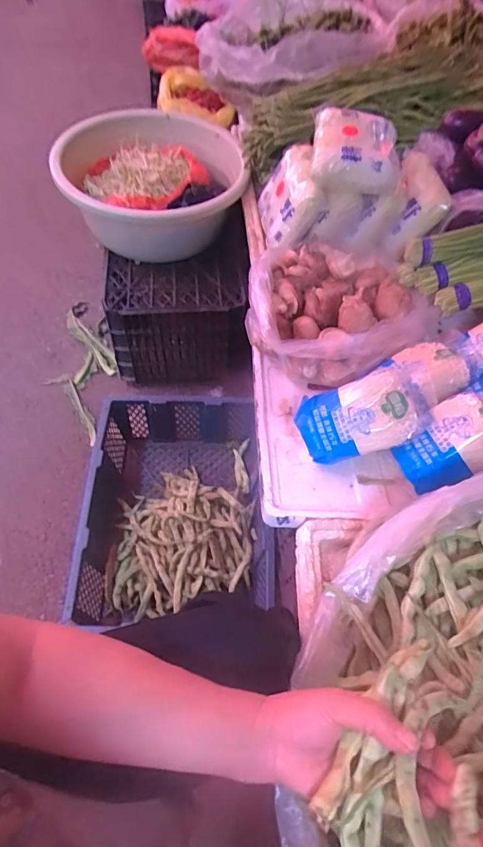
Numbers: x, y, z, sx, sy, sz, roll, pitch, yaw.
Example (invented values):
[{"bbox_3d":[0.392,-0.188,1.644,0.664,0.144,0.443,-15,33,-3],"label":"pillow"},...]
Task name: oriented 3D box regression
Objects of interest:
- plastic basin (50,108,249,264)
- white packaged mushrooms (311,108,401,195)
[{"bbox_3d":[-0.196,-0.556,1.085,0.431,0.145,0.478,-12,59,-10],"label":"plastic basin"},{"bbox_3d":[0.209,-0.504,0.850,0.154,0.060,0.168,4,58,0],"label":"white packaged mushrooms"}]

